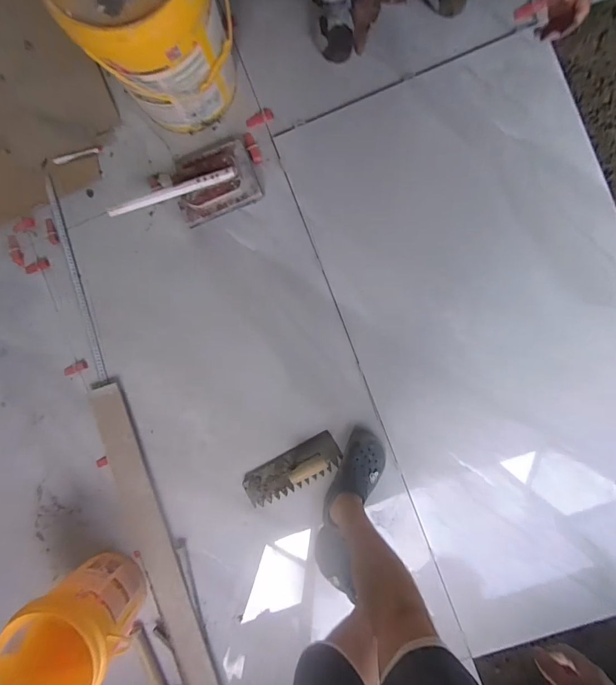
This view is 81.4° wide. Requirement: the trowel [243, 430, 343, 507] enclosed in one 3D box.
[{"bbox_3d":[-0.043,0.351,0.959,0.280,0.077,0.100,-31,89,3],"label":"trowel"}]

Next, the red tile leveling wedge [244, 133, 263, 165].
[{"bbox_3d":[-0.151,-0.535,0.985,0.028,0.011,0.091,-25,90,3],"label":"red tile leveling wedge"}]

